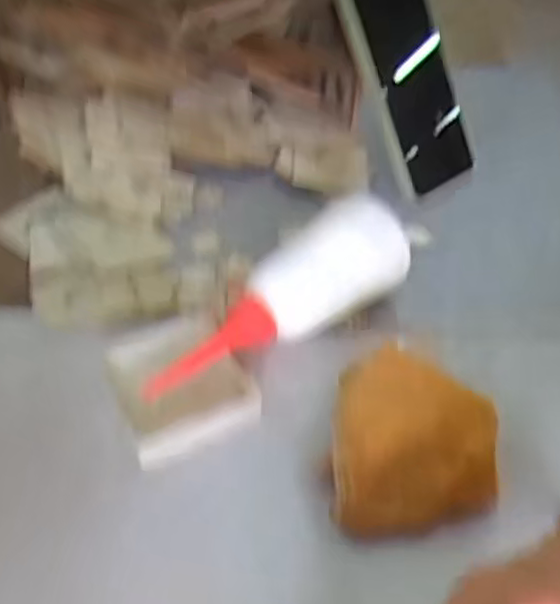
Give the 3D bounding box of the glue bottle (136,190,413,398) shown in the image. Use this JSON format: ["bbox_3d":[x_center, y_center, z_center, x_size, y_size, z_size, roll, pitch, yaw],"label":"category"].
[{"bbox_3d":[0.000,-0.005,0.422,0.186,0.055,0.049,-26,46,-27],"label":"glue bottle"}]

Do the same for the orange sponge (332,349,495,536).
[{"bbox_3d":[0.062,0.067,0.343,0.072,0.034,0.085,1,40,2],"label":"orange sponge"}]

